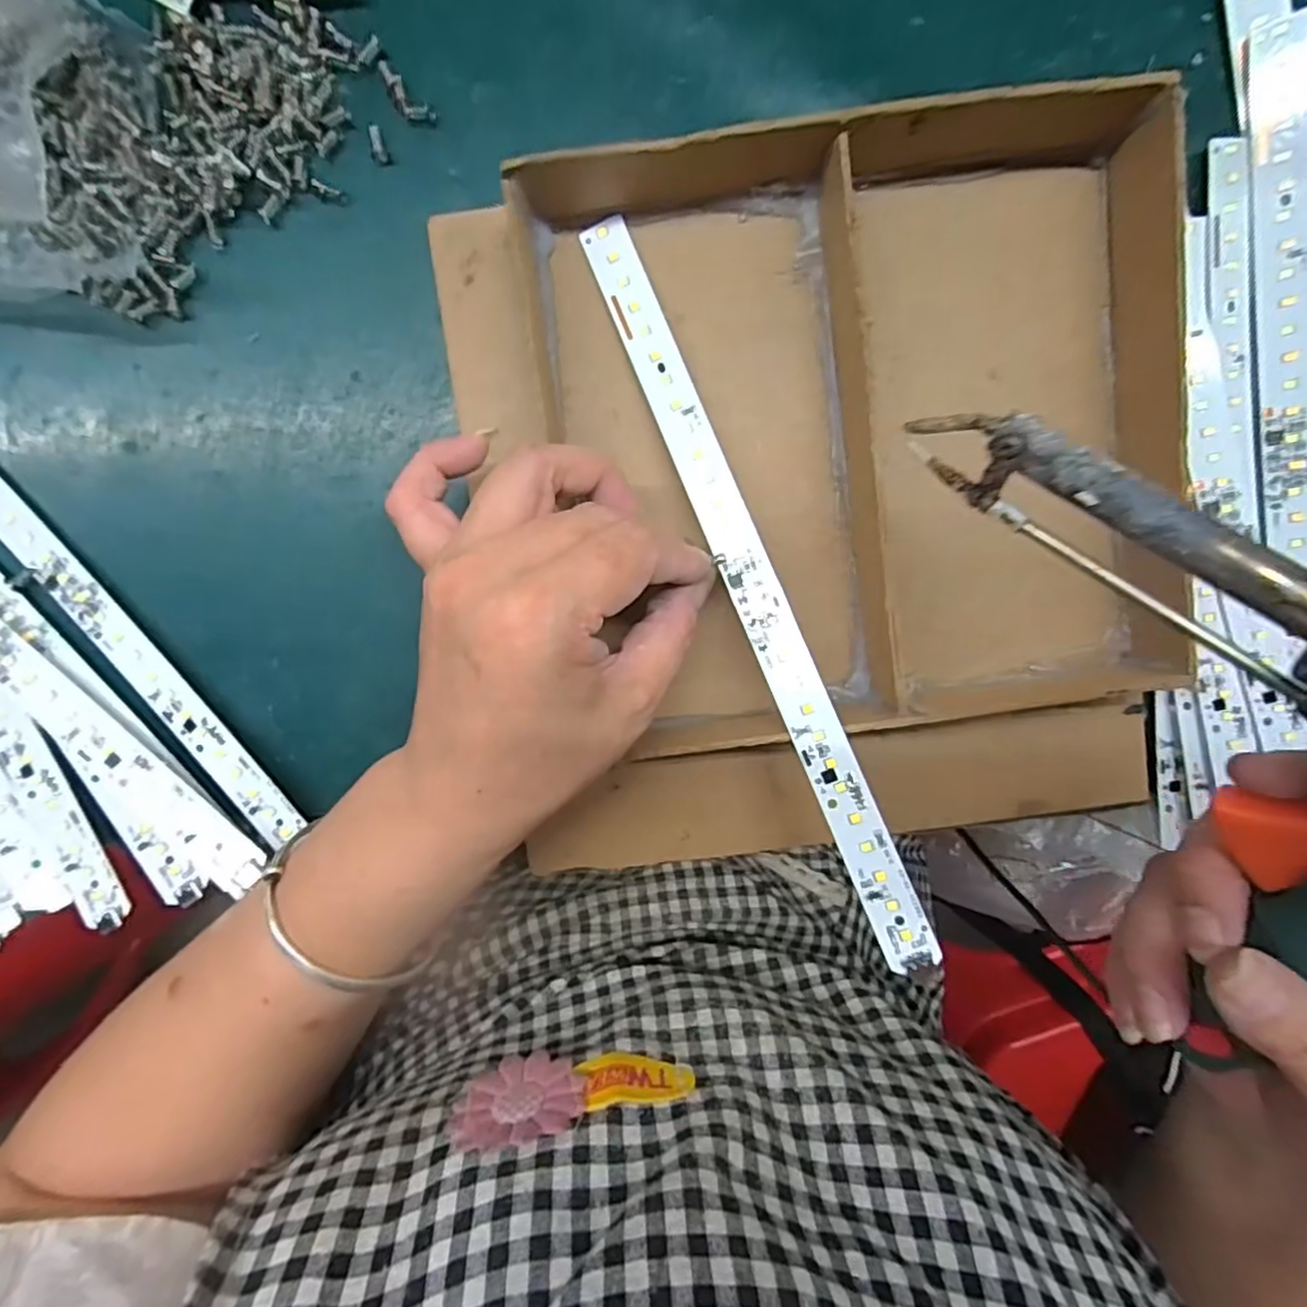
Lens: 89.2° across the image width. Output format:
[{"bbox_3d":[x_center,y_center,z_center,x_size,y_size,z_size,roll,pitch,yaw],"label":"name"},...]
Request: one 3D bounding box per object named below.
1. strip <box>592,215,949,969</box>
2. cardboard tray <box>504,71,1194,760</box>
[{"bbox_3d":[0.034,-0.026,0.234,0.017,0.009,0.277,-22,84,2],"label":"strip"},{"bbox_3d":[0.074,-0.076,0.238,0.213,0.035,0.203,-9,97,0],"label":"cardboard tray"}]

